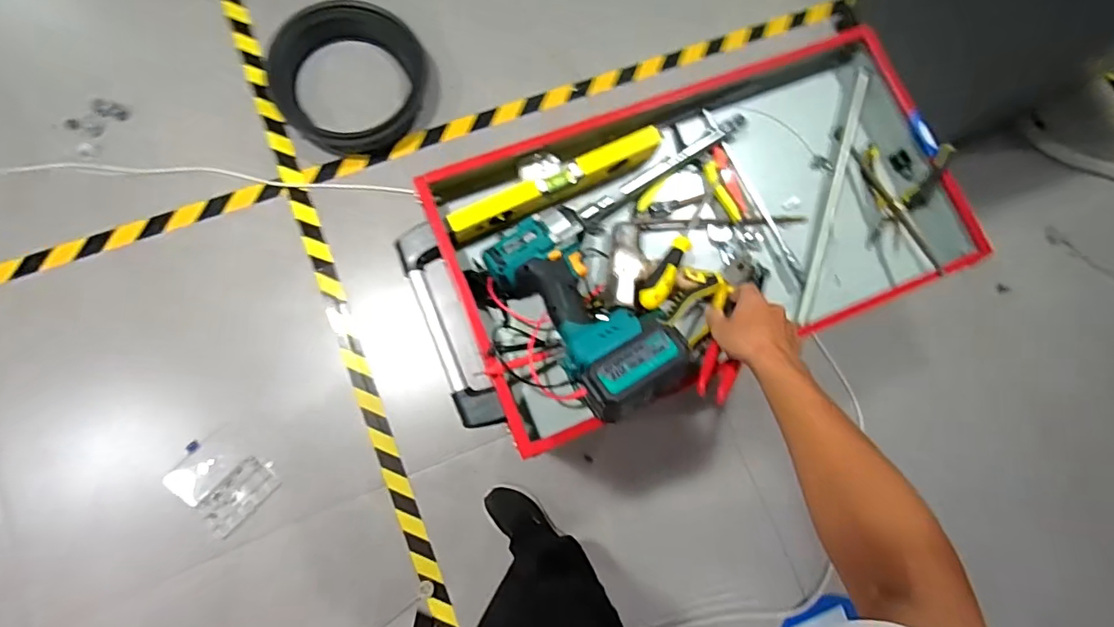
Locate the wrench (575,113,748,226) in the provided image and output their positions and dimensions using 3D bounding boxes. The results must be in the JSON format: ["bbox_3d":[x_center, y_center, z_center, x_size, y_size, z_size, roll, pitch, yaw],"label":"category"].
[{"bbox_3d":[0.143,-0.192,0.700,0.269,0.034,0.023,-34,85,-10],"label":"wrench"}]

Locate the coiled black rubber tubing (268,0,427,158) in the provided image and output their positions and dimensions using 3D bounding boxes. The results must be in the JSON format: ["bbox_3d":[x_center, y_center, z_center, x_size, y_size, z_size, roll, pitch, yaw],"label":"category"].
[{"bbox_3d":[-0.531,-0.600,1.359,0.366,0.132,0.362,-36,85,-10],"label":"coiled black rubber tubing"}]

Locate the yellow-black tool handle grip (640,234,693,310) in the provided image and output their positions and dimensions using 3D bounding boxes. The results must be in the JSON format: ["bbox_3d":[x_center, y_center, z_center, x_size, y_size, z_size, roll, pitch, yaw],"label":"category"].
[{"bbox_3d":[0.135,-0.050,0.649,0.026,0.019,0.102,35,82,-4],"label":"yellow-black tool handle grip"}]

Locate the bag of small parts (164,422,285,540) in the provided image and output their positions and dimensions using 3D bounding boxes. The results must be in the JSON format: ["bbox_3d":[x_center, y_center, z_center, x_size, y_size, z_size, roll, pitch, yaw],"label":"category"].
[{"bbox_3d":[-0.778,0.385,1.218,0.214,0.011,0.185,38,79,2],"label":"bag of small parts"}]

